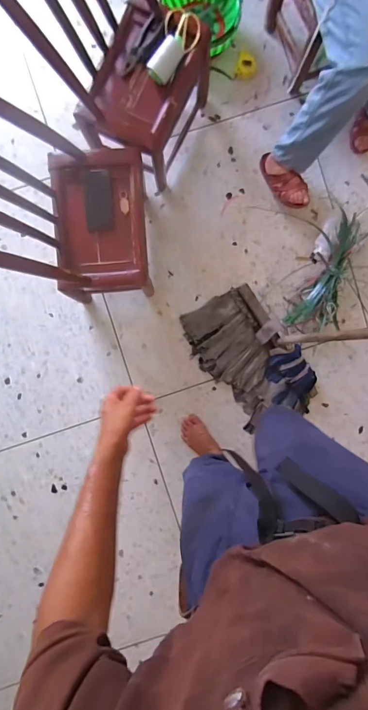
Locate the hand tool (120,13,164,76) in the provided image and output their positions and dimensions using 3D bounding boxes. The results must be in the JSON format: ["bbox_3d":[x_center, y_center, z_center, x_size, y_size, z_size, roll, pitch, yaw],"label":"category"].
[{"bbox_3d":[-0.122,-0.868,0.992,0.047,0.014,0.174,40,91,-2],"label":"hand tool"}]

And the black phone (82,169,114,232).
[{"bbox_3d":[-0.243,-0.437,1.001,0.077,0.010,0.158,-3,105,0],"label":"black phone"}]

